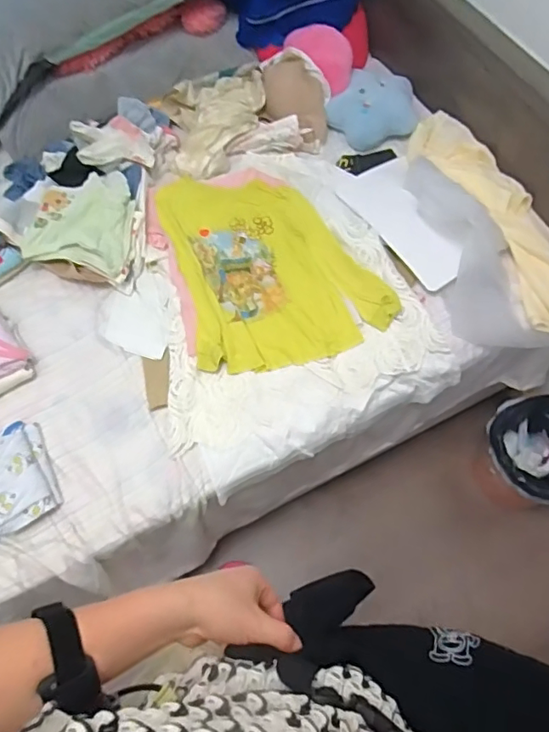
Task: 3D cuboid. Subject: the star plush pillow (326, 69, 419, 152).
[{"bbox_3d":[0.231,-0.603,1.252,0.207,0.069,0.167,-19,67,-8],"label":"star plush pillow"}]

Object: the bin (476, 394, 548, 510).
[{"bbox_3d":[0.649,0.234,1.353,0.256,0.290,0.238,0,65,1],"label":"bin"}]

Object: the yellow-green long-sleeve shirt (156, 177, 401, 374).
[{"bbox_3d":[-0.006,-0.219,1.097,0.372,0.031,0.460,-15,66,-6],"label":"yellow-green long-sleeve shirt"}]

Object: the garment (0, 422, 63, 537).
[{"bbox_3d":[-0.474,0.200,0.926,0.174,0.063,0.179,-26,68,-10],"label":"garment"}]

